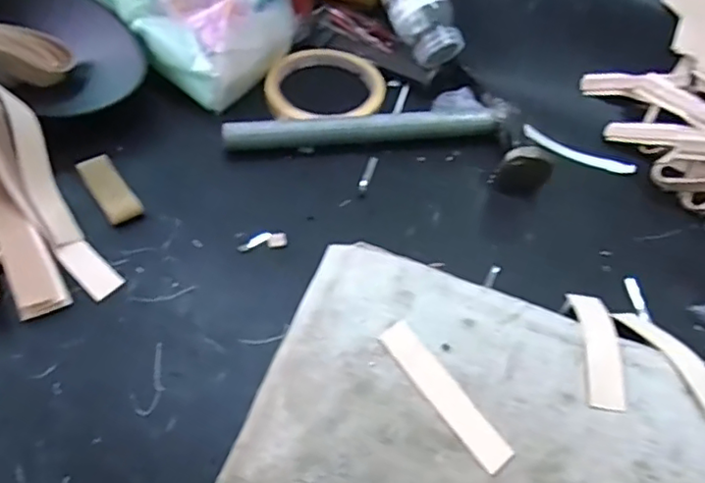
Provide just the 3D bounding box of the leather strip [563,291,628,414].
[{"bbox_3d":[0.140,0.058,0.360,0.023,0.013,0.086,7,37,5],"label":"leather strip"}]

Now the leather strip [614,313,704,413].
[{"bbox_3d":[0.182,0.067,0.358,0.020,0.012,0.079,-17,42,-12],"label":"leather strip"}]

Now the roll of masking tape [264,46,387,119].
[{"bbox_3d":[-0.022,-0.125,0.506,0.086,0.016,0.091,2,52,-3],"label":"roll of masking tape"}]

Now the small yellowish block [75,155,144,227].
[{"bbox_3d":[-0.163,-0.035,0.424,0.023,0.010,0.059,-29,59,-24],"label":"small yellowish block"}]

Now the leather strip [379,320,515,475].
[{"bbox_3d":[0.048,0.078,0.326,0.018,0.004,0.089,-28,59,-24],"label":"leather strip"}]

